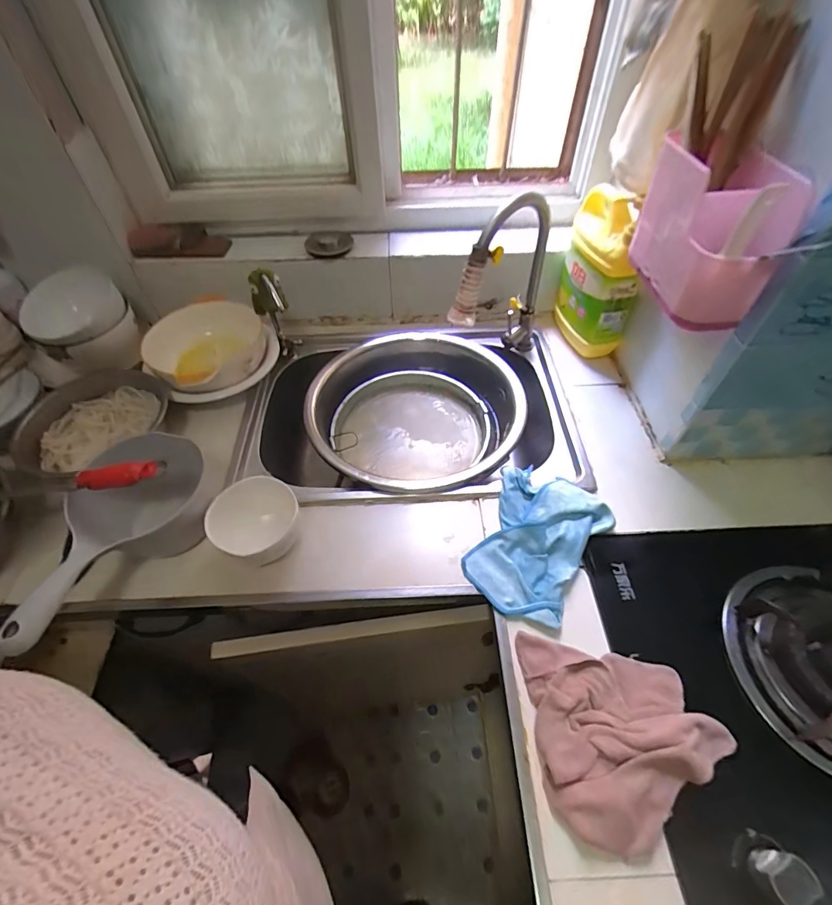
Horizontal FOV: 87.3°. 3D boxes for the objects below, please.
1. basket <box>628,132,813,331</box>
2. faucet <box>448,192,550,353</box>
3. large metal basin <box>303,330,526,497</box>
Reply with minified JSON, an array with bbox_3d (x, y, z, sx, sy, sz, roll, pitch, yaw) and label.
[{"bbox_3d":[0.299,-0.226,0.444,0.076,0.135,0.166,-6,53,-3],"label":"basket"},{"bbox_3d":[0.122,-0.230,0.640,0.175,0.259,0.038,-39,61,-24],"label":"faucet"},{"bbox_3d":[0.000,-0.063,0.712,0.320,0.094,0.330,1,53,2],"label":"large metal basin"}]

